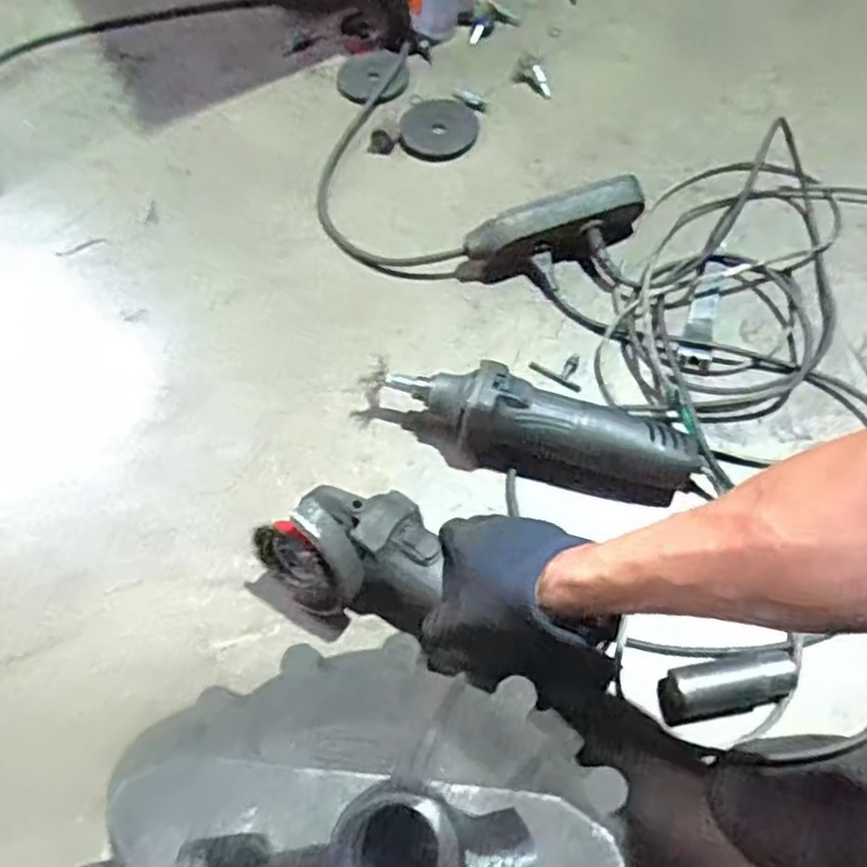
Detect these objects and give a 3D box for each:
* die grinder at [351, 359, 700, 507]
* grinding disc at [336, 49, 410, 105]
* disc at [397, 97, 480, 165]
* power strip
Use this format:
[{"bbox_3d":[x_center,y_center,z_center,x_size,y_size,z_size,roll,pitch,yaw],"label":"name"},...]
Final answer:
[{"bbox_3d":[0.076,-0.006,0.625,0.288,0.067,0.064,10,63,8],"label":"die grinder"},{"bbox_3d":[-0.076,-0.443,0.900,0.089,0.010,0.096,-1,62,2],"label":"grinding disc"},{"bbox_3d":[0.007,-0.357,0.835,0.086,0.015,0.092,4,62,5],"label":"disc"},{"bbox_3d":[0.125,-0.205,0.728,0.185,0.060,0.045,-18,63,-7],"label":"power strip"}]

